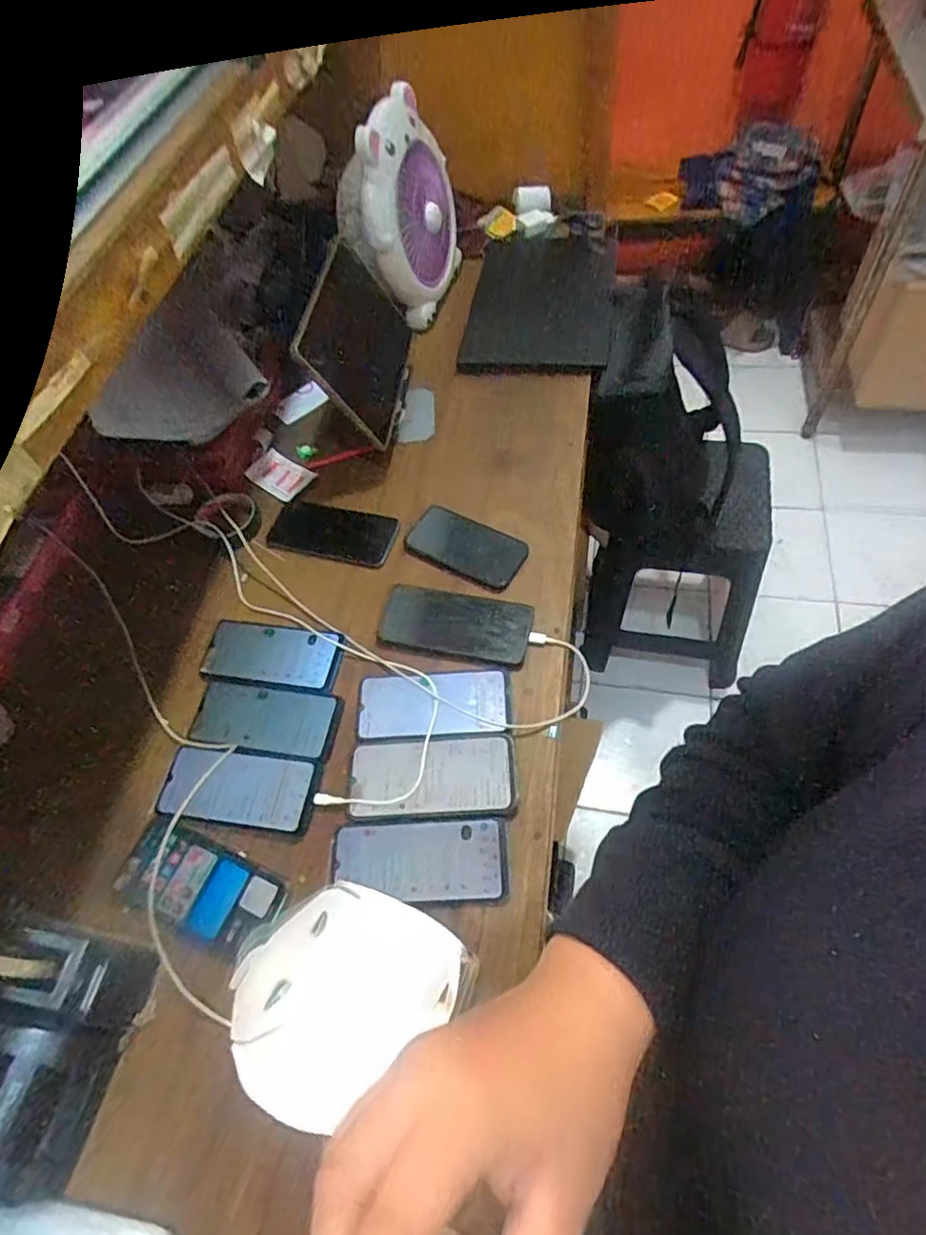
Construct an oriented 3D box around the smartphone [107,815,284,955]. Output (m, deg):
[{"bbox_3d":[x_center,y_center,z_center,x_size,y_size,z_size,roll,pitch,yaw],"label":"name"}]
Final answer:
[{"bbox_3d":[-0.254,0.254,0.592,0.160,0.016,0.074,17,62,18],"label":"smartphone"}]

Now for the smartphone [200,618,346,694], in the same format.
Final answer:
[{"bbox_3d":[-0.219,0.043,0.712,0.160,0.011,0.080,4,59,11],"label":"smartphone"}]

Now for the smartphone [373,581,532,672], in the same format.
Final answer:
[{"bbox_3d":[-0.008,0.006,0.703,0.166,0.013,0.082,8,60,13],"label":"smartphone"}]

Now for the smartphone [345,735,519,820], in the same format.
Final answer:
[{"bbox_3d":[-0.030,0.159,0.621,0.166,0.006,0.082,-4,58,6],"label":"smartphone"}]

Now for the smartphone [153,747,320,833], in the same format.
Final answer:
[{"bbox_3d":[-0.231,0.171,0.634,0.163,0.007,0.075,5,59,12],"label":"smartphone"}]

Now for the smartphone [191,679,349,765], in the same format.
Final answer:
[{"bbox_3d":[-0.212,0.107,0.668,0.156,0.005,0.075,5,59,11],"label":"smartphone"}]

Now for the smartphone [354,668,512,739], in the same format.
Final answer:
[{"bbox_3d":[-0.032,0.090,0.664,0.161,0.011,0.073,-5,58,6],"label":"smartphone"}]

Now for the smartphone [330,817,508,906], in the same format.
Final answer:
[{"bbox_3d":[-0.042,0.228,0.584,0.165,0.005,0.074,-4,58,6],"label":"smartphone"}]

